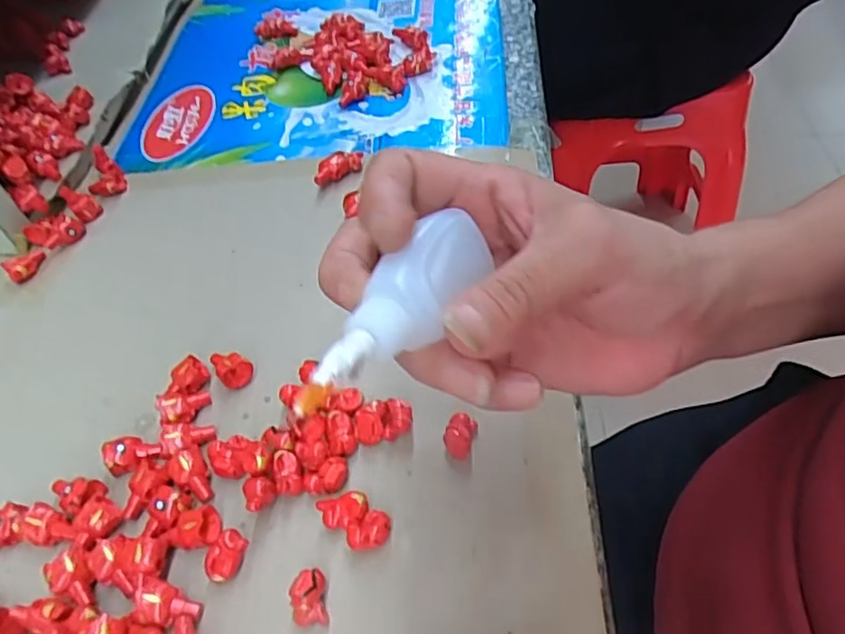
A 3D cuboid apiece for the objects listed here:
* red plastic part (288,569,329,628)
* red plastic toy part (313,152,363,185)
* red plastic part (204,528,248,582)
[{"bbox_3d":[-0.045,0.111,0.246,0.014,0.012,0.019,-8,51,-1],"label":"red plastic part"},{"bbox_3d":[-0.057,-0.099,0.414,0.036,0.015,0.014,-30,55,-17],"label":"red plastic toy part"},{"bbox_3d":[-0.081,0.101,0.259,0.013,0.013,0.019,22,57,21],"label":"red plastic part"}]

